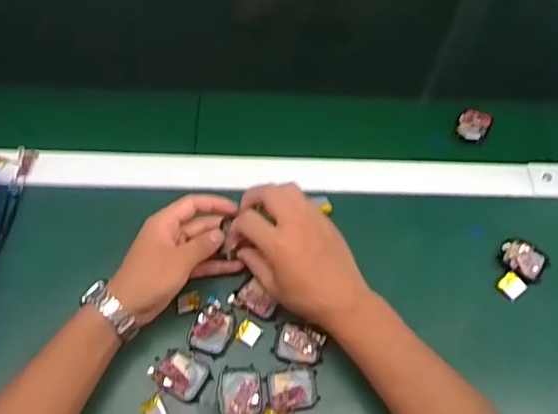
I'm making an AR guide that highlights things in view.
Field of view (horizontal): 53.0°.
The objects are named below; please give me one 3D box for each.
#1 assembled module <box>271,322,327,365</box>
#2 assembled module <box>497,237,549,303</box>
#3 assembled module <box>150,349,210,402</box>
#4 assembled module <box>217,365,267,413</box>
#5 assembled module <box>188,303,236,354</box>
[{"bbox_3d":[0.019,0.128,0.525,0.046,0.009,0.035,11,62,3],"label":"assembled module"},{"bbox_3d":[0.246,0.064,0.573,0.045,0.013,0.065,30,64,13],"label":"assembled module"},{"bbox_3d":[-0.090,0.151,0.507,0.046,0.011,0.037,28,64,12],"label":"assembled module"},{"bbox_3d":[-0.035,0.168,0.503,0.041,0.013,0.048,10,62,3],"label":"assembled module"},{"bbox_3d":[-0.063,0.116,0.530,0.036,0.007,0.044,22,63,9],"label":"assembled module"}]

